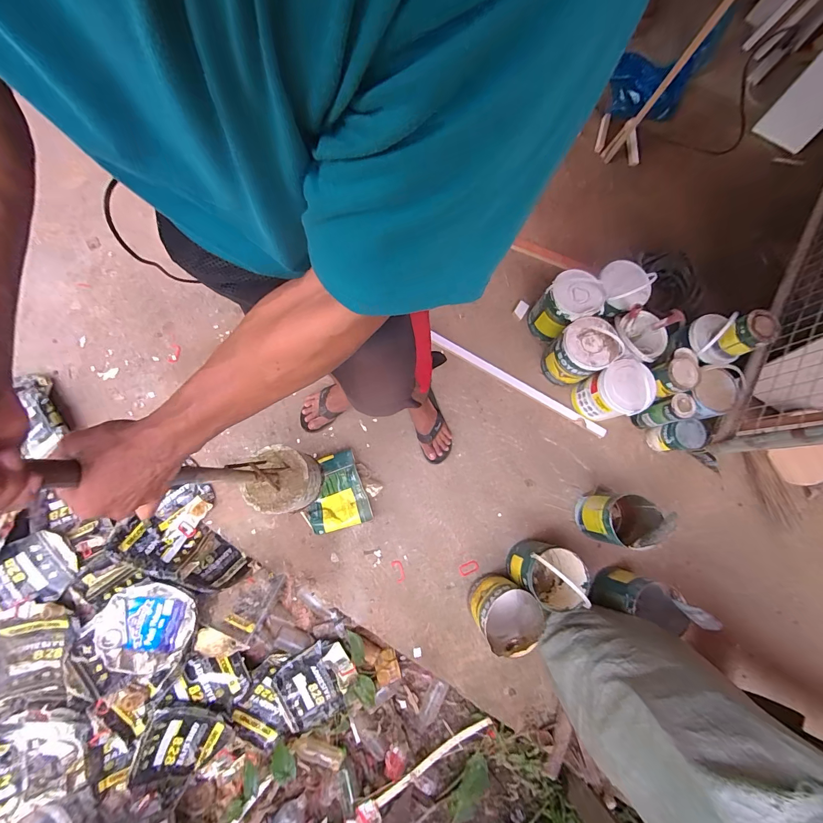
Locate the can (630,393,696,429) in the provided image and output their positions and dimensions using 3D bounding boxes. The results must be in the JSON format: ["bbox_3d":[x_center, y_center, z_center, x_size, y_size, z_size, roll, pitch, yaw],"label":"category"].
[{"bbox_3d":[0.846,0.009,1.256,0.074,0.207,0.076,1,78,-5],"label":"can"}]

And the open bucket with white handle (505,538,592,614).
[{"bbox_3d":[0.409,0.479,1.085,0.187,0.254,0.165,18,77,-1],"label":"open bucket with white handle"}]

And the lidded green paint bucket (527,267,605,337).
[{"bbox_3d":[0.518,-0.351,1.271,0.179,0.211,0.165,1,78,-5],"label":"lidded green paint bucket"}]

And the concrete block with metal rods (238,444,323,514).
[{"bbox_3d":[-0.324,0.183,0.969,0.138,0.168,0.156,19,75,3],"label":"concrete block with metal rods"}]

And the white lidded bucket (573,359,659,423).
[{"bbox_3d":[0.670,-0.060,1.241,0.148,0.232,0.169,-23,81,-10],"label":"white lidded bucket"}]

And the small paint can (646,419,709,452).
[{"bbox_3d":[0.909,0.089,1.278,0.123,0.139,0.098,-7,79,-7],"label":"small paint can"}]

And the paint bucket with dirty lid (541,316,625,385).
[{"bbox_3d":[0.562,-0.188,1.261,0.154,0.238,0.169,1,78,-5],"label":"paint bucket with dirty lid"}]

